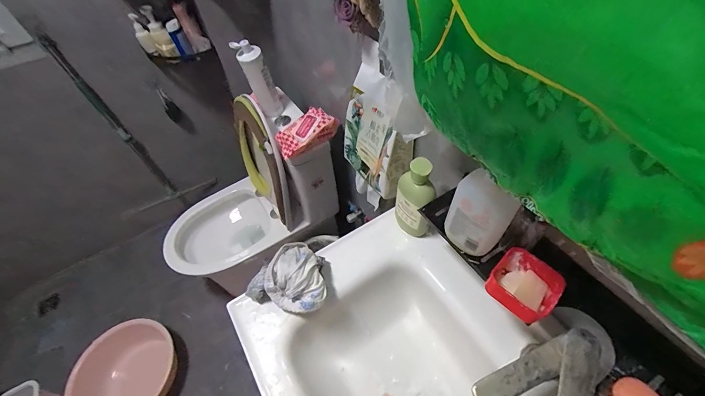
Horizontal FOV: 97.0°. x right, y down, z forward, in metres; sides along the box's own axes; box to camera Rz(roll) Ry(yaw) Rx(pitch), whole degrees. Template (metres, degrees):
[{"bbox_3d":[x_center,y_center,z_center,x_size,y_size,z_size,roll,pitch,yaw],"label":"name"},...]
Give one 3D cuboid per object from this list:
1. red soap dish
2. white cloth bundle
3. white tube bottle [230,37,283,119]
[{"bbox_3d":[0.254,0.132,0.465,0.086,0.033,0.100,37,64,26],"label":"red soap dish"},{"bbox_3d":[-0.120,0.151,0.628,0.153,0.076,0.136,14,56,14],"label":"white cloth bundle"},{"bbox_3d":[-0.291,-0.369,0.990,0.090,0.244,0.079,-23,56,-12],"label":"white tube bottle"}]

